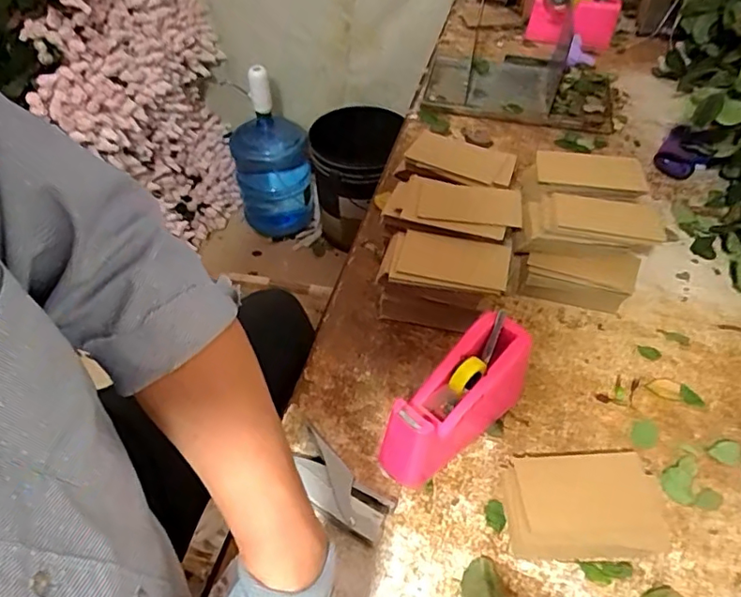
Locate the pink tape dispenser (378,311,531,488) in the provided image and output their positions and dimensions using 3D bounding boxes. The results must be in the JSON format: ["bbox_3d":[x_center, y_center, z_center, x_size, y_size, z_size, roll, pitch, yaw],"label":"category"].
[{"bbox_3d":[0.097,0.116,0.620,0.196,0.109,0.078,-34,57,-25],"label":"pink tape dispenser"}]

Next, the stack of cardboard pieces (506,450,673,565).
[{"bbox_3d":[0.226,0.217,0.587,0.160,0.030,0.111,1,49,1],"label":"stack of cardboard pieces"}]

